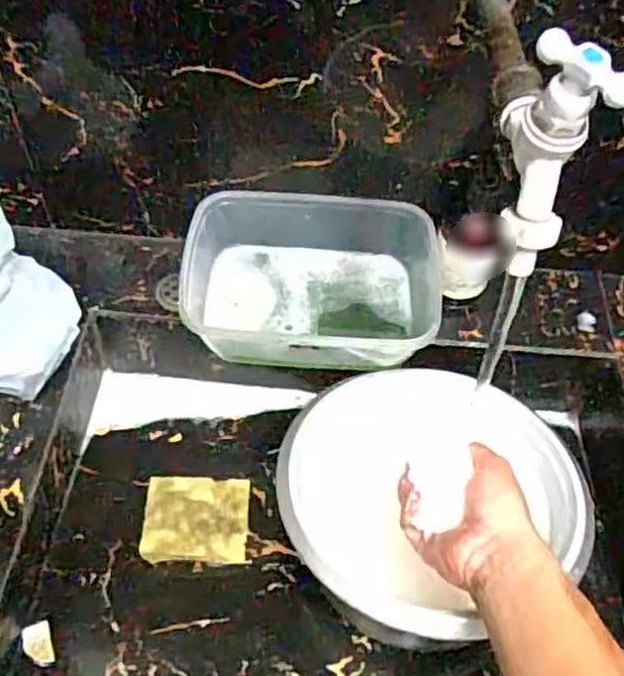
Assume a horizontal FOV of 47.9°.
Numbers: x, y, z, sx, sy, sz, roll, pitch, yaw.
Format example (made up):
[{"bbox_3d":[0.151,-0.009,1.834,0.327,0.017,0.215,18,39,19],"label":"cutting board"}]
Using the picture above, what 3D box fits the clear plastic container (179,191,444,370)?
[{"bbox_3d":[-0.003,-0.062,0.701,0.254,0.087,0.162,6,55,-1],"label":"clear plastic container"}]

